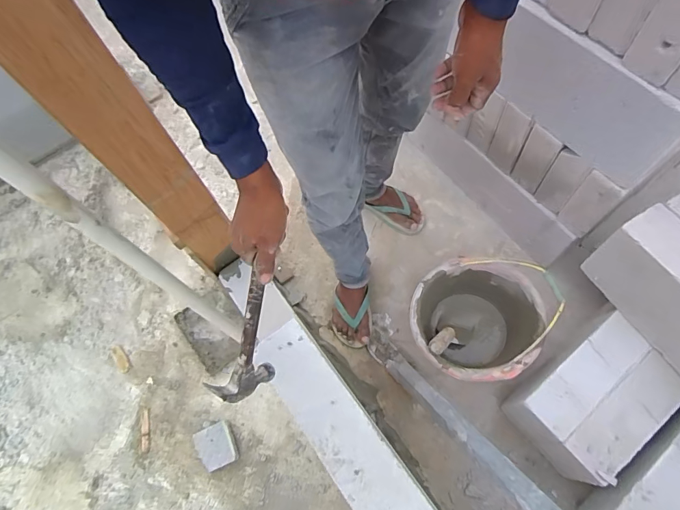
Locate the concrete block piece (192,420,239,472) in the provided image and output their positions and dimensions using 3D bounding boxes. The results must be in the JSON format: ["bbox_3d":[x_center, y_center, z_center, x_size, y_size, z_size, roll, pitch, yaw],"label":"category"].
[{"bbox_3d":[-0.305,0.471,1.014,0.091,0.029,0.098,-24,66,-5],"label":"concrete block piece"}]

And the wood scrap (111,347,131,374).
[{"bbox_3d":[-0.603,0.286,1.131,0.030,0.006,0.086,-34,68,-9],"label":"wood scrap"}]

